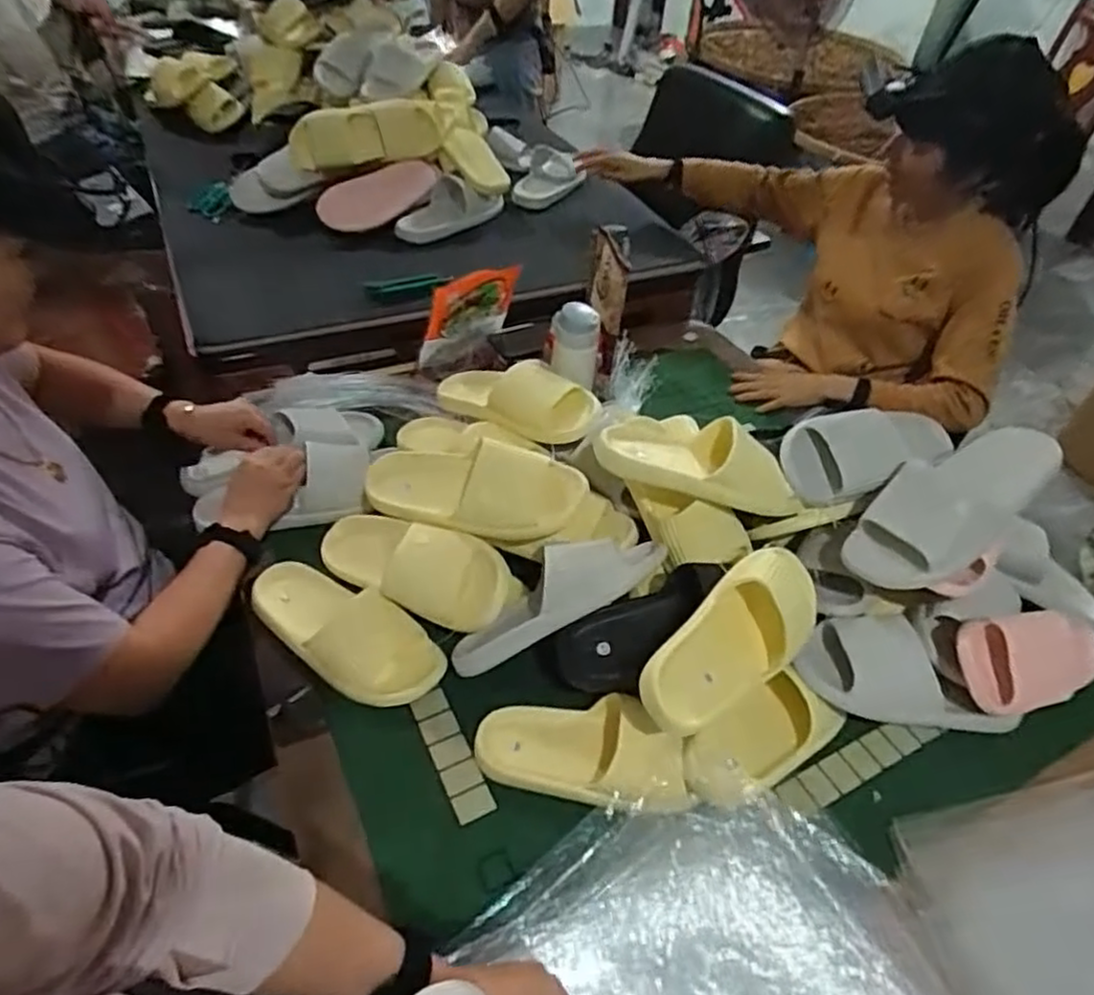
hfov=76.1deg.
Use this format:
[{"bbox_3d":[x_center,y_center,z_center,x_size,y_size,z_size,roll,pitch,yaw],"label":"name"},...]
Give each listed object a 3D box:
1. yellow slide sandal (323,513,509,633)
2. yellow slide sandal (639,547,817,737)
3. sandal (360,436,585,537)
[{"bbox_3d":[-0.162,0.087,0.844,0.265,0.089,0.089,19,46,13],"label":"yellow slide sandal"},{"bbox_3d":[0.190,0.140,0.704,0.247,0.078,0.106,-35,81,-20],"label":"yellow slide sandal"},{"bbox_3d":[-0.091,-0.007,0.855,0.265,0.078,0.109,0,75,17],"label":"sandal"}]

